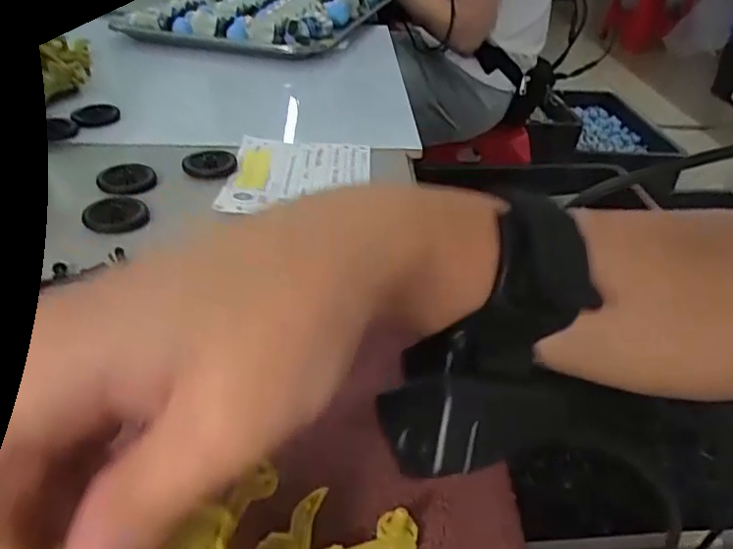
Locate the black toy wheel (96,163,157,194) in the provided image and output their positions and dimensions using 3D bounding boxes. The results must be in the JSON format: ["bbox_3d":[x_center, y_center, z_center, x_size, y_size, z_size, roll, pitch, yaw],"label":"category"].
[{"bbox_3d":[-0.169,-0.068,0.434,0.038,0.005,0.042,-10,37,-17],"label":"black toy wheel"}]

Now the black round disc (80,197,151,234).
[{"bbox_3d":[-0.160,-0.040,0.392,0.037,0.011,0.037,-4,35,-9],"label":"black round disc"}]

